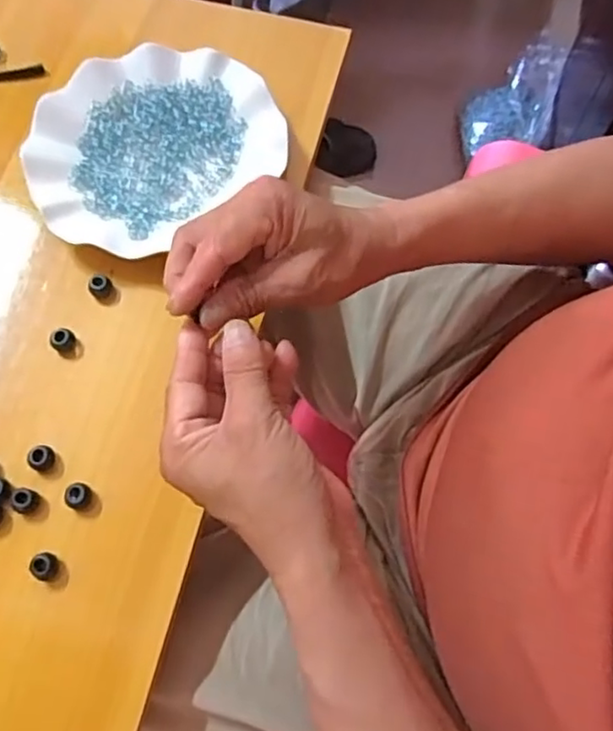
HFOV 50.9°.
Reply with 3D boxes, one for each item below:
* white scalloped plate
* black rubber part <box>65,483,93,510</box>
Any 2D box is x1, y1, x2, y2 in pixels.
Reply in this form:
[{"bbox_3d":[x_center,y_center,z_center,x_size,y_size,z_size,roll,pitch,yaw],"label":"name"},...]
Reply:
[{"bbox_3d":[-0.114,-0.163,0.475,0.181,0.025,0.153,-38,73,-15],"label":"white scalloped plate"},{"bbox_3d":[-0.137,0.078,0.386,0.014,0.012,0.015,0,68,1],"label":"black rubber part"}]

